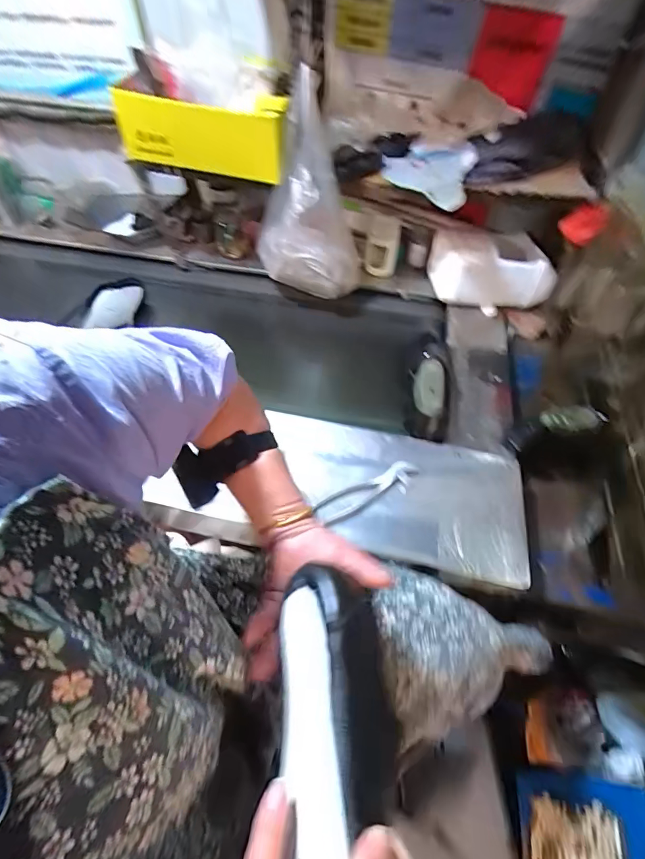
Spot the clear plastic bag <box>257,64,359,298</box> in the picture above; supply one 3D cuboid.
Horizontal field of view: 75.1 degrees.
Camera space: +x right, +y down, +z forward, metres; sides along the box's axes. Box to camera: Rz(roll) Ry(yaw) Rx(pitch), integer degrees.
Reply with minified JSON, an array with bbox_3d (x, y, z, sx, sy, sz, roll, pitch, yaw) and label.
[{"bbox_3d":[-0.030,-0.458,0.872,0.221,0.383,0.181,-5,52,-4],"label":"clear plastic bag"}]

